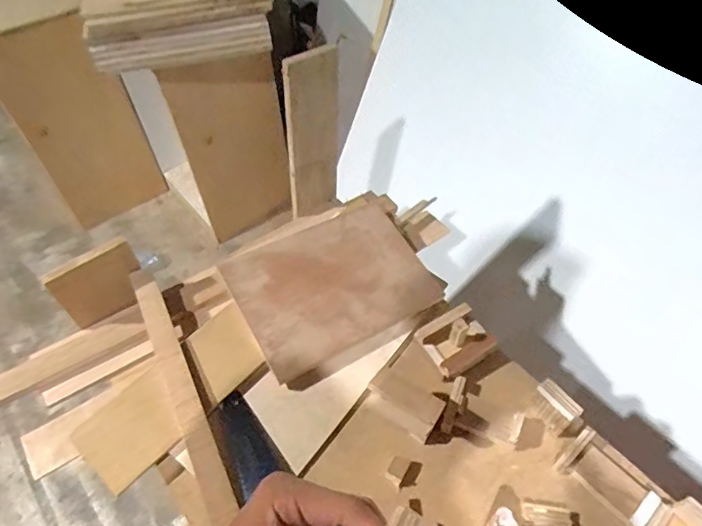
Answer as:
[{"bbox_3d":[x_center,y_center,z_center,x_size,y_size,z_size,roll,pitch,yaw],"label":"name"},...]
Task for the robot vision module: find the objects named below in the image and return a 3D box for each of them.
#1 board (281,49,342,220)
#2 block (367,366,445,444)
[{"bbox_3d":[-0.064,-0.217,0.891,0.106,0.336,0.022,-29,57,-23],"label":"board"},{"bbox_3d":[0.075,0.206,0.713,0.106,0.087,0.047,31,58,24],"label":"block"}]

